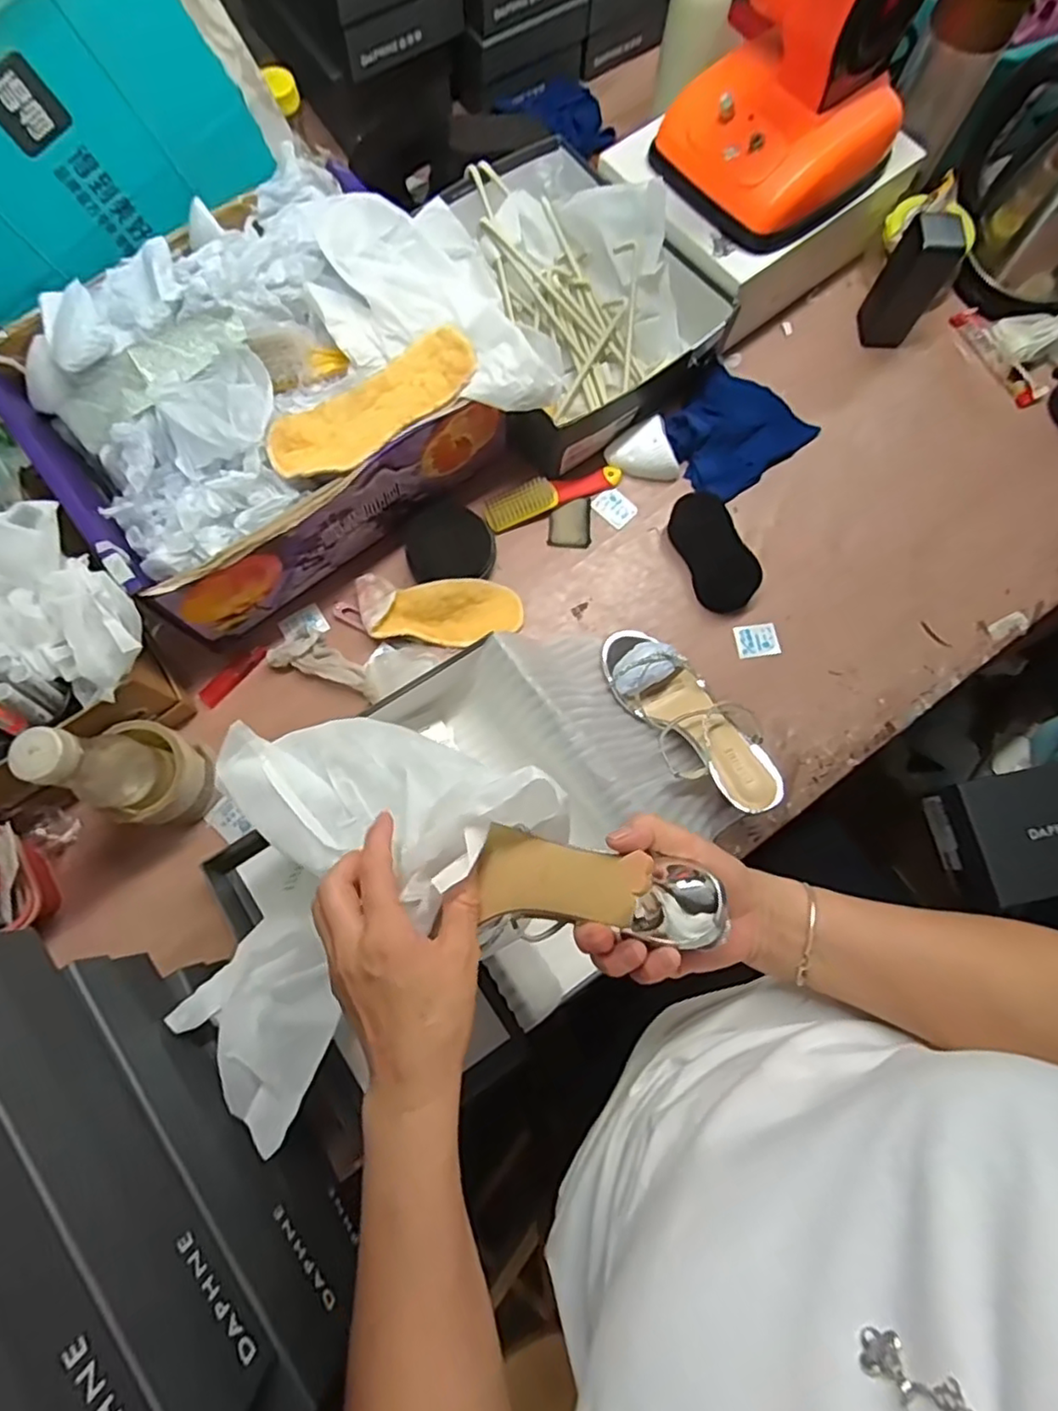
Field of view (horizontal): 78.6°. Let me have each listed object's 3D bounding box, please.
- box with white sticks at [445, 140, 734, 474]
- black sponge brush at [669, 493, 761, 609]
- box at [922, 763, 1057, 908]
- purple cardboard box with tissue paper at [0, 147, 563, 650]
[{"bbox_3d":[0.040,-0.461,0.718,0.249,0.099,0.334,-32,79,-9],"label":"box with white sticks"},{"bbox_3d":[0.199,-0.166,0.696,0.056,0.038,0.124,-22,78,-7],"label":"black sponge brush"},{"bbox_3d":[0.715,0.156,0.859,0.297,0.099,0.164,-10,77,-4],"label":"box"},{"bbox_3d":[-0.244,-0.304,0.626,0.412,0.170,0.328,-36,80,-10],"label":"purple cardboard box with tissue paper"}]

